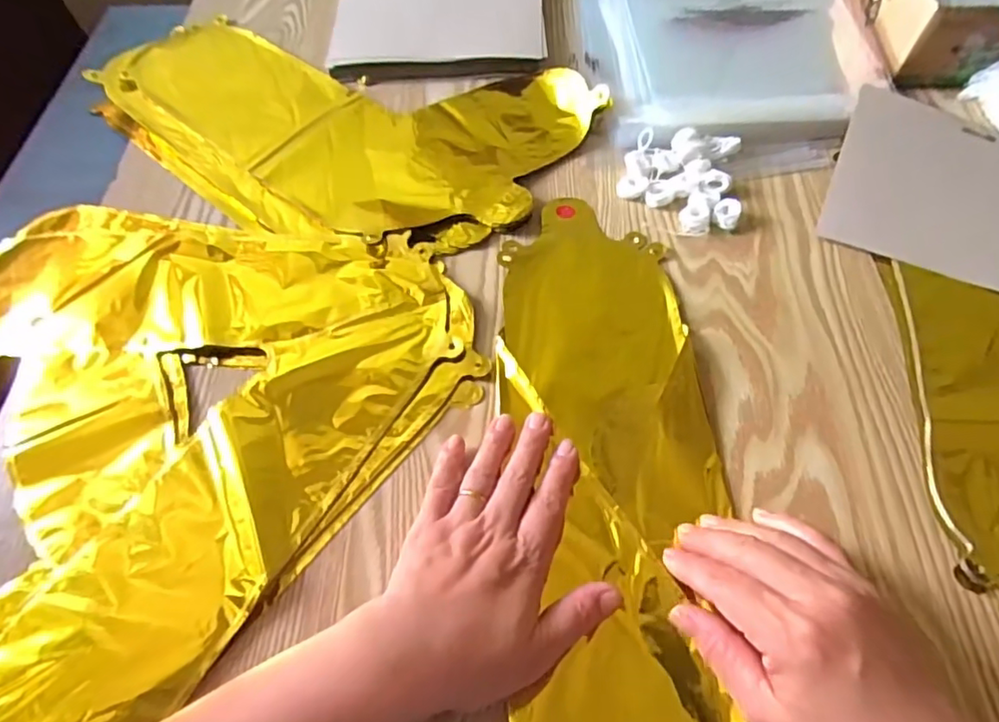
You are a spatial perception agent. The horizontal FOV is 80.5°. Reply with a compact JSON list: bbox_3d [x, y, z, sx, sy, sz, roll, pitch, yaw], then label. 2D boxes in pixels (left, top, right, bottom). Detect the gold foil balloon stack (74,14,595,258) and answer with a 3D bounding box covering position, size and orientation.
[{"bbox_3d":[-0.159,-0.207,0.506,0.440,0.020,0.219,16,60,11],"label":"gold foil balloon stack"}]

